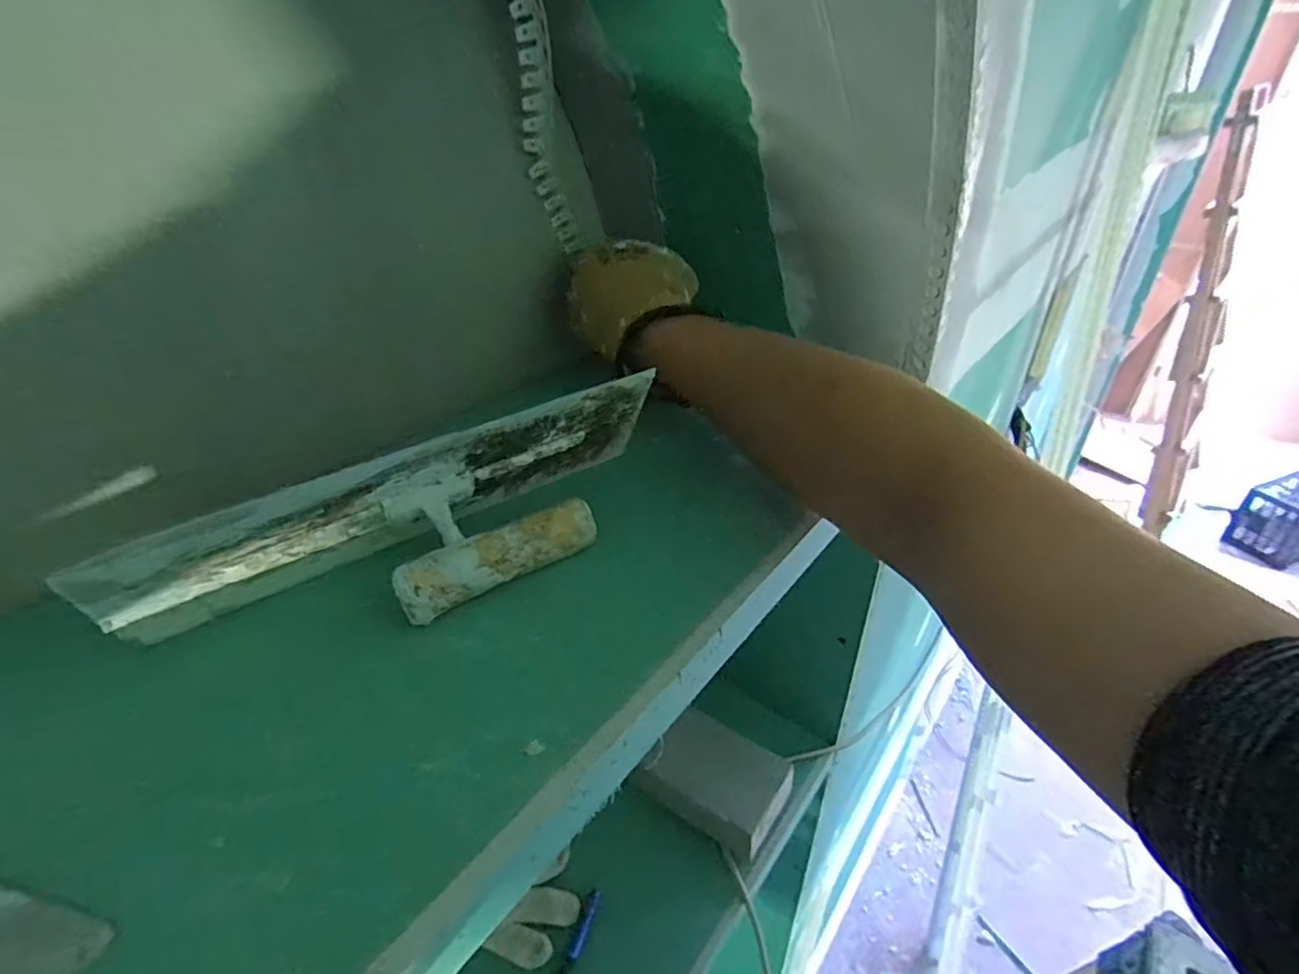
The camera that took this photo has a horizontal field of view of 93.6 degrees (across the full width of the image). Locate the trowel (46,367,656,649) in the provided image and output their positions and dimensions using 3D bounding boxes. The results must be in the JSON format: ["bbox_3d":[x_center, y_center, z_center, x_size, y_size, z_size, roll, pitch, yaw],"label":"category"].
[{"bbox_3d":[-0.118,0.016,0.326,0.284,0.071,0.090,-24,40,-29],"label":"trowel"}]

